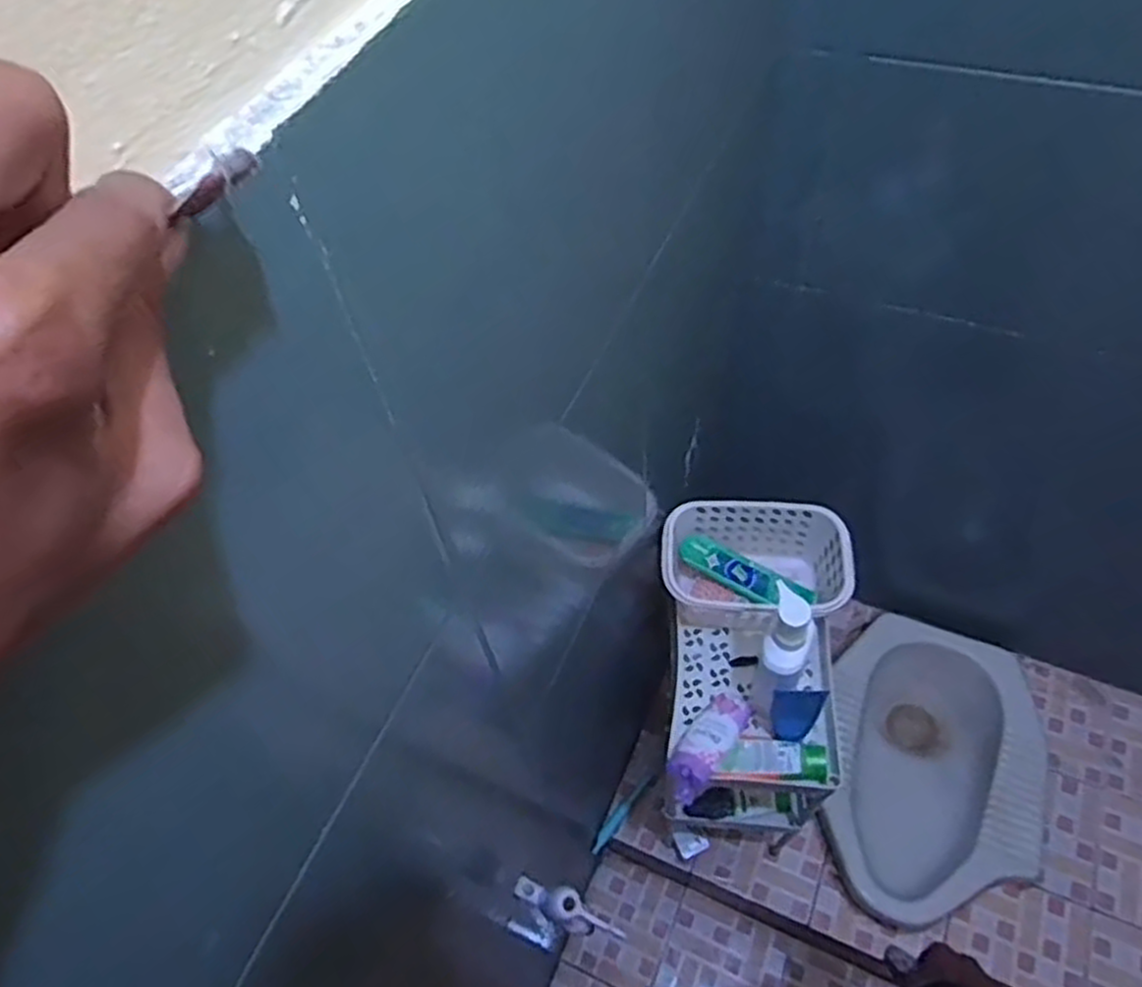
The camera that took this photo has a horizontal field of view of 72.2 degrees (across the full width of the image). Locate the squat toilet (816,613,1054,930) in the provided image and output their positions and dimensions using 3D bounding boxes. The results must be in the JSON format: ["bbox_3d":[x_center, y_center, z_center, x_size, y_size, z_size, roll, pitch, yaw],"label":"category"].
[{"bbox_3d":[0.653,0.524,1.446,0.375,0.173,0.520,14,59,13],"label":"squat toilet"}]

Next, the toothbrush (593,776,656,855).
[{"bbox_3d":[0.092,0.579,1.422,0.024,0.018,0.167,37,79,25],"label":"toothbrush"}]

